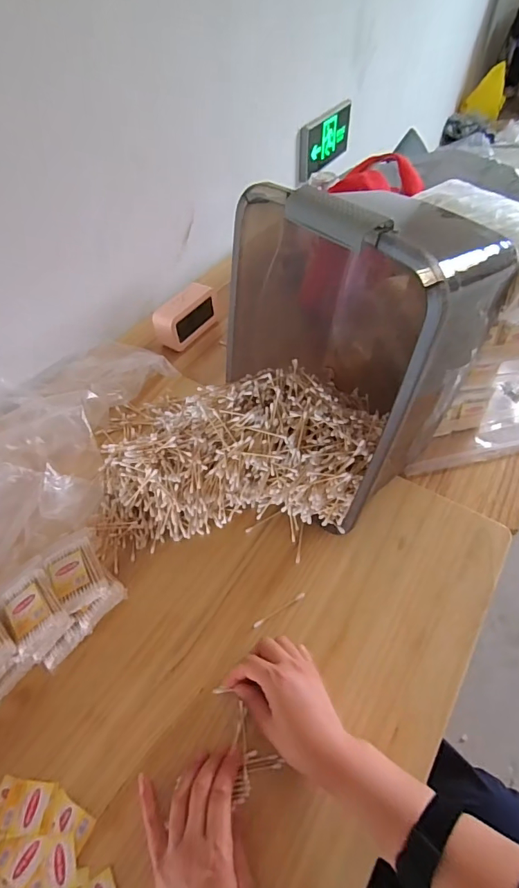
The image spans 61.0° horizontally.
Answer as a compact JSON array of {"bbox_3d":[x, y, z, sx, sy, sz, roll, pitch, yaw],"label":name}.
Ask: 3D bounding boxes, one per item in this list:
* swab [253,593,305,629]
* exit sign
[{"bbox_3d":[0.024,0.199,0.530,0.073,0.004,0.006,-27,55,-17],"label":"swab"},{"bbox_3d":[0.220,-1.015,1.472,0.028,0.152,0.378,24,56,22],"label":"exit sign"}]

